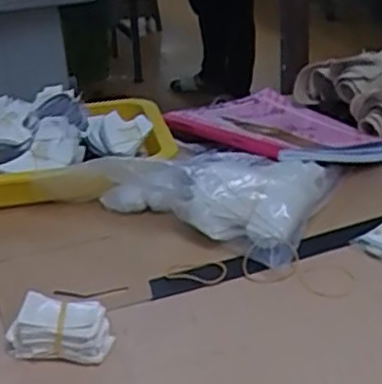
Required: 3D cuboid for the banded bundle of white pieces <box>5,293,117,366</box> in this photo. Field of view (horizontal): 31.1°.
[{"bbox_3d":[-0.099,0.102,0.510,0.074,0.042,0.030,0,28,8],"label":"banded bundle of white pieces"}]

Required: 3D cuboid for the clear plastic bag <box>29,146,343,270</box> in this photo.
[{"bbox_3d":[-0.004,0.006,0.649,0.290,0.071,0.136,-1,28,6],"label":"clear plastic bag"}]

